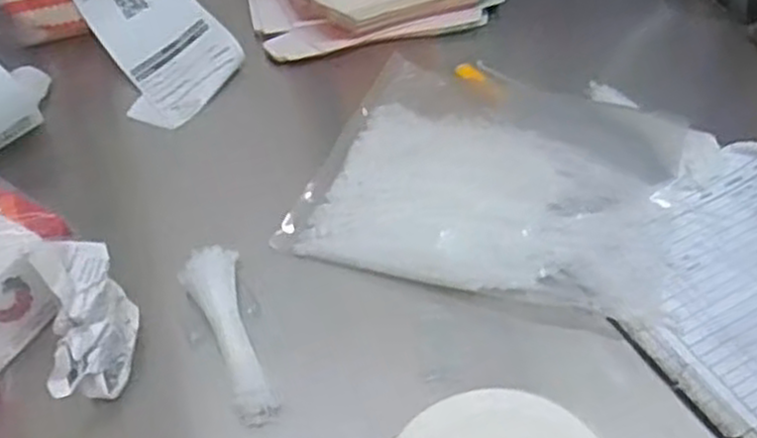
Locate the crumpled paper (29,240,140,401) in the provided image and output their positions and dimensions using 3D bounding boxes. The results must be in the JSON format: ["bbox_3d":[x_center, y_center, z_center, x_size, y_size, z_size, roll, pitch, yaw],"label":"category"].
[{"bbox_3d":[-0.153,0.049,0.411,0.037,0.062,0.071,-12,49,-7],"label":"crumpled paper"}]

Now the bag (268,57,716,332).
[{"bbox_3d":[0.075,-0.028,0.492,0.223,0.014,0.180,16,52,17],"label":"bag"}]

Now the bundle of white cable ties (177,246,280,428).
[{"bbox_3d":[-0.081,0.061,0.423,0.031,0.022,0.106,-18,50,-12],"label":"bundle of white cable ties"}]

